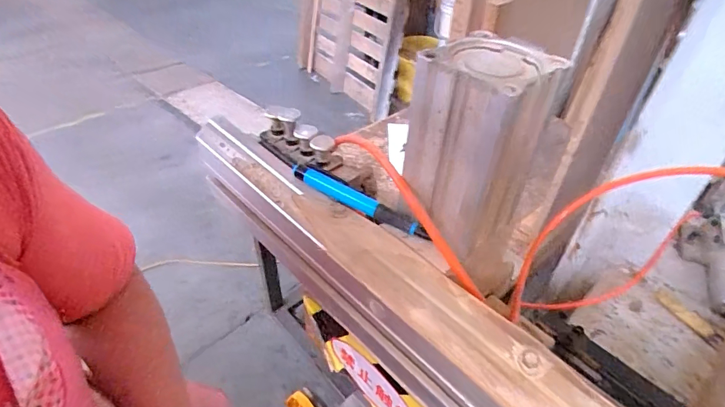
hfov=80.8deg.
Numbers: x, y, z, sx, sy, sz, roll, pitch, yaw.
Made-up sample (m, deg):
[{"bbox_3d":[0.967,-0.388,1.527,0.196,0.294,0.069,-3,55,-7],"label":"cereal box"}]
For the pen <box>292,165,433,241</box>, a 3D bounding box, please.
[{"bbox_3d":[-0.006,-0.003,0.316,0.118,0.015,0.012,25,46,23],"label":"pen"}]

